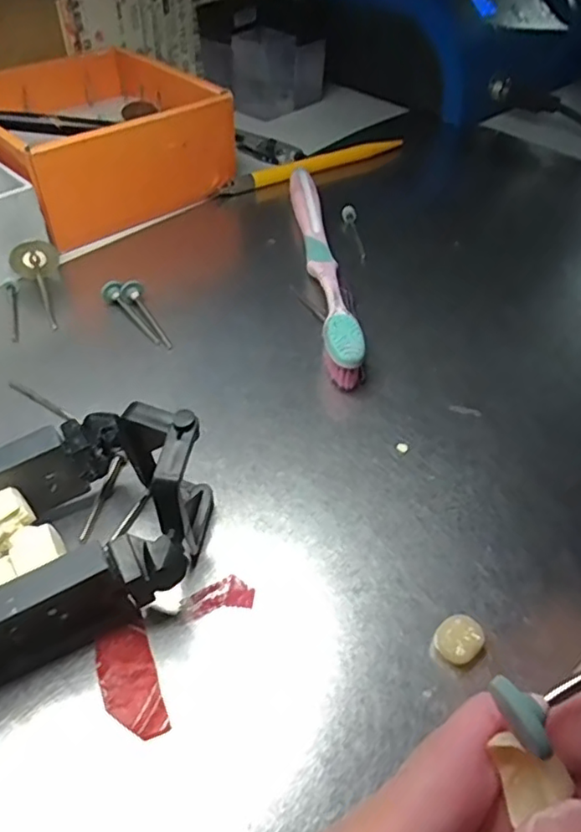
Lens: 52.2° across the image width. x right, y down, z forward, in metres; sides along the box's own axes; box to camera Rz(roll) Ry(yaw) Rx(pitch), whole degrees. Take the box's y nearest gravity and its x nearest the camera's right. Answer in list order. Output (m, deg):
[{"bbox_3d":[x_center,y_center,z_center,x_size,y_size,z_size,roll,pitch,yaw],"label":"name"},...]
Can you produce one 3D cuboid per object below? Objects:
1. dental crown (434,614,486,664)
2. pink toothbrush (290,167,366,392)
[{"bbox_3d":[0.045,0.060,0.159,0.013,0.006,0.011,-33,55,-29],"label":"dental crown"},{"bbox_3d":[0.014,-0.077,0.282,0.015,0.017,0.176,-3,46,-4],"label":"pink toothbrush"}]

